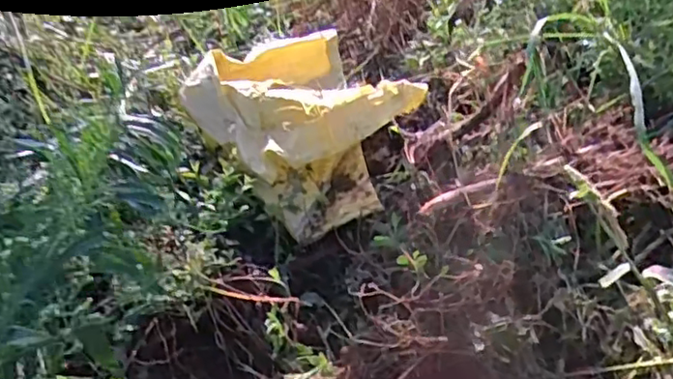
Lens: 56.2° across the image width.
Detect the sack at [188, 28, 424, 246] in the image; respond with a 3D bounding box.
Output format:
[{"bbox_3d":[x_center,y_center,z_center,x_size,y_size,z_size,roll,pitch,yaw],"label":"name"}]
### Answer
[{"bbox_3d":[-0.029,-0.076,0.758,0.245,0.124,0.203,32,45,30],"label":"sack"}]

